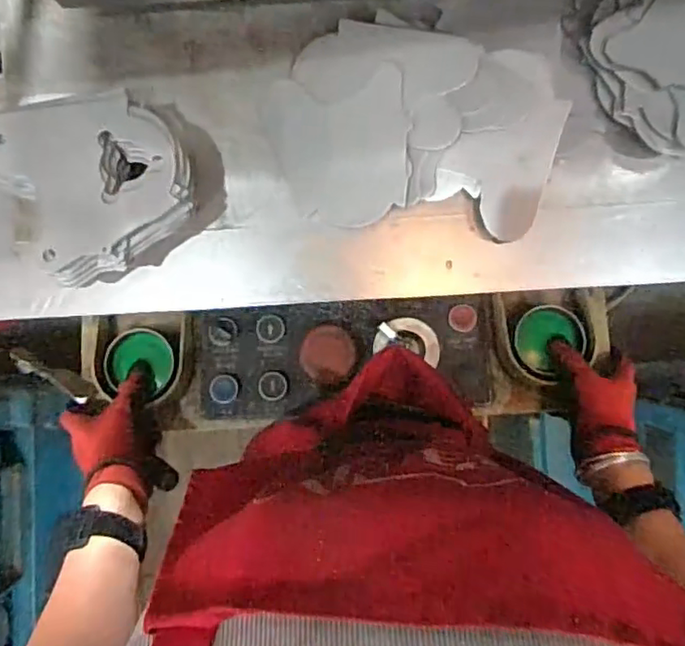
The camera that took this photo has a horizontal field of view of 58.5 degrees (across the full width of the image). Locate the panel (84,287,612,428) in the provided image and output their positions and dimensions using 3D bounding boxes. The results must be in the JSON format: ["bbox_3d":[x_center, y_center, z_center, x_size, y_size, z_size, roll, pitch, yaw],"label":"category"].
[{"bbox_3d":[0.003,0.041,0.619,0.524,0.069,0.122,-3,94,0],"label":"panel"}]

